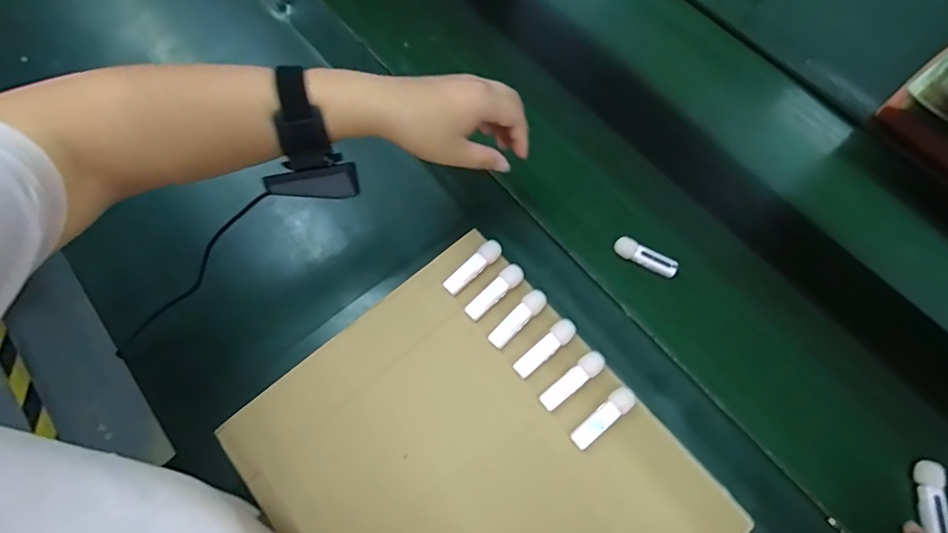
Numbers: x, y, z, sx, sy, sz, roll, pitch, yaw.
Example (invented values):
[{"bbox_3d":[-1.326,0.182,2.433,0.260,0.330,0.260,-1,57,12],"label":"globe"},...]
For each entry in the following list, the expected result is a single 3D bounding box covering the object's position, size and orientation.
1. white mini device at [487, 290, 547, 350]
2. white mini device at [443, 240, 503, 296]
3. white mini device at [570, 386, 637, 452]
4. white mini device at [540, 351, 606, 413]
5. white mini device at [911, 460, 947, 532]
[{"bbox_3d":[0.041,0.048,0.439,0.065,0.011,0.018,-40,74,-17],"label":"white mini device"},{"bbox_3d":[-0.001,0.000,0.457,0.065,0.011,0.018,-41,74,-17],"label":"white mini device"},{"bbox_3d":[0.111,0.130,0.409,0.066,0.015,0.019,-36,73,-16],"label":"white mini device"},{"bbox_3d":[0.087,0.100,0.419,0.066,0.014,0.018,-34,72,-15],"label":"white mini device"},{"bbox_3d":[0.395,0.202,0.410,0.018,0.014,0.065,12,65,3],"label":"white mini device"}]

